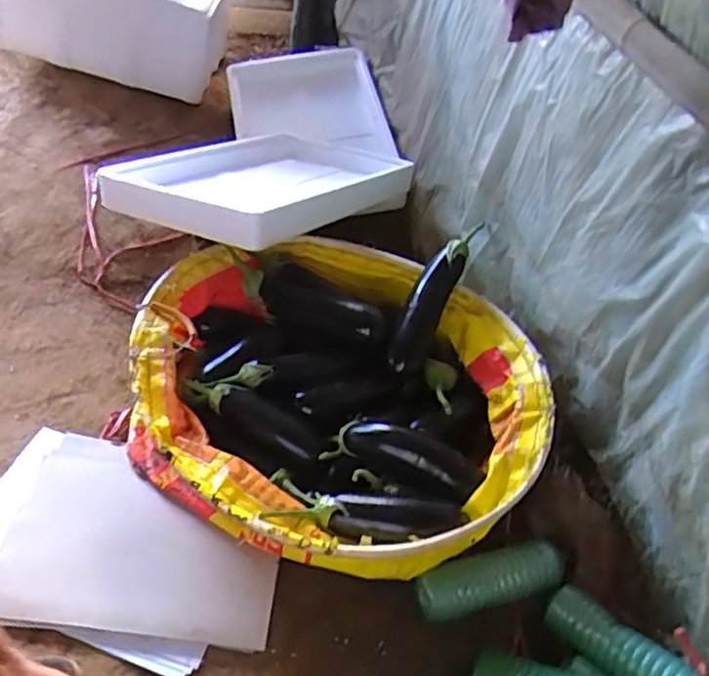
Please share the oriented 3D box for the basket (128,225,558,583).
[{"bbox_3d":[-0.025,0.086,1.004,0.606,0.202,0.527,13,45,6],"label":"basket"}]

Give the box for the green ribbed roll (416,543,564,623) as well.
[{"bbox_3d":[0.195,0.354,0.932,0.220,0.064,0.064,-7,46,-14],"label":"green ribbed roll"}]

